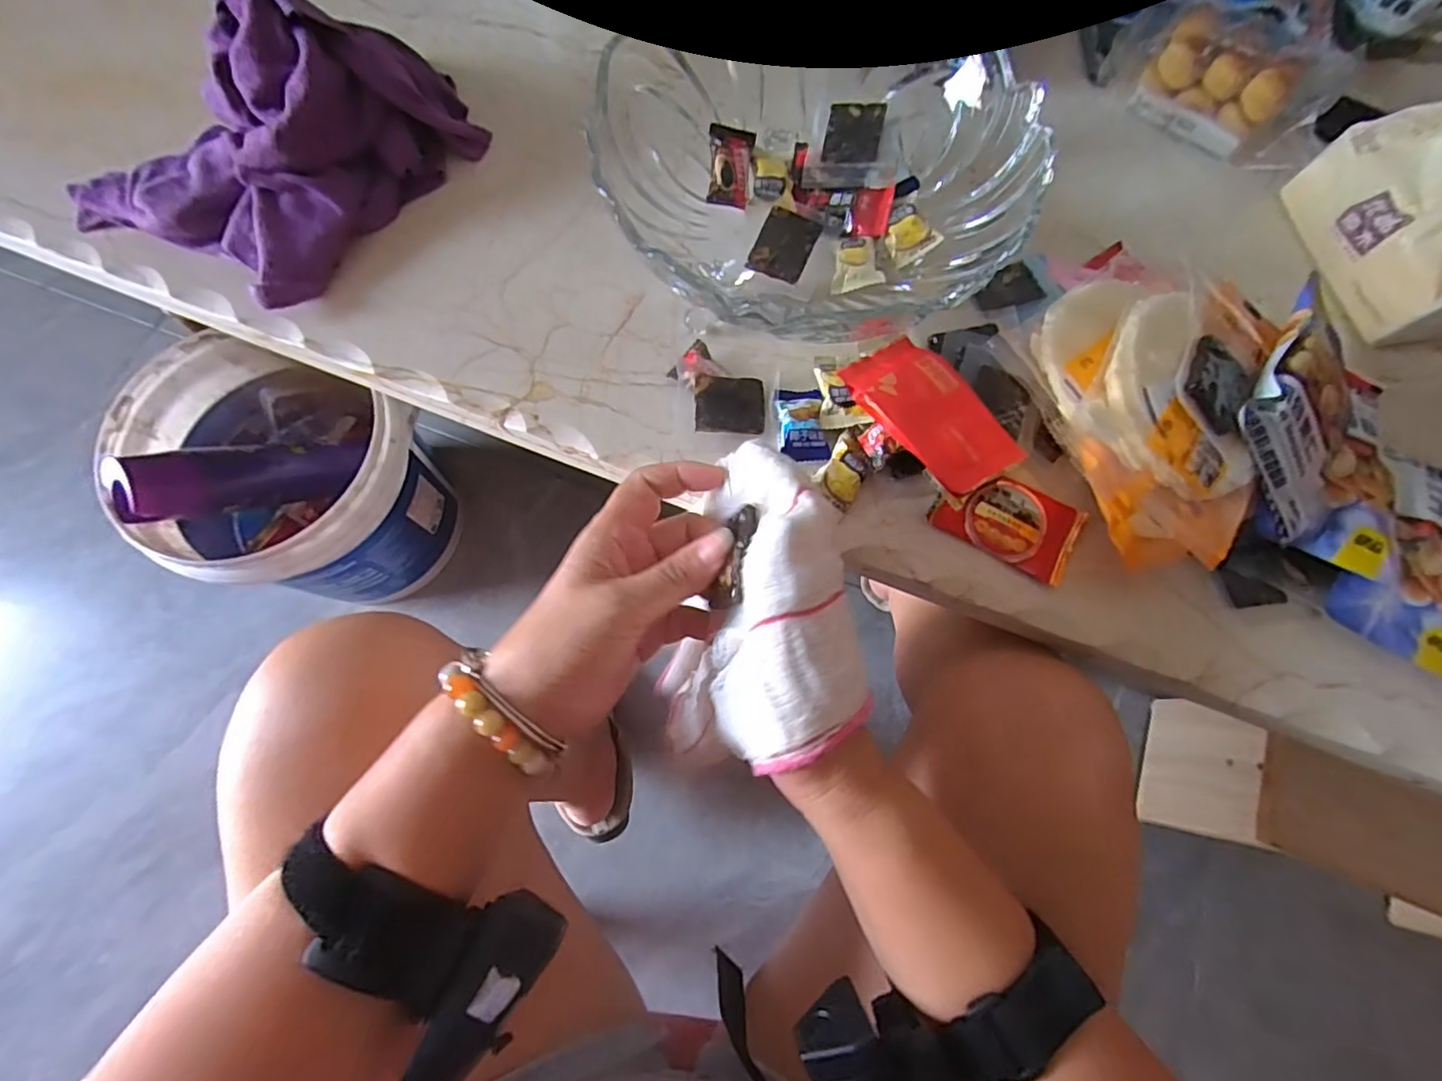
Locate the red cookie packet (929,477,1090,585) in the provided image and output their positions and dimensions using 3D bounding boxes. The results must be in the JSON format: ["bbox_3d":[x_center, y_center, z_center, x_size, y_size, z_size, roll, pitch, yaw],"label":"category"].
[{"bbox_3d":[0.166,-0.013,0.347,0.077,0.009,0.049,29,73,6],"label":"red cookie packet"}]

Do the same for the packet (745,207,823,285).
[{"bbox_3d":[0.037,-0.173,0.353,0.032,0.004,0.043,24,73,5],"label":"packet"}]

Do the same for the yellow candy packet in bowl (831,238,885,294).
[{"bbox_3d":[0.078,-0.162,0.354,0.028,0.006,0.035,-6,72,19],"label":"yellow candy packet in bowl"}]

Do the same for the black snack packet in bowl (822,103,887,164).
[{"bbox_3d":[0.080,-0.246,0.366,0.033,0.005,0.040,6,79,16],"label":"black snack packet in bowl"}]

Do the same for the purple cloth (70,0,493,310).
[{"bbox_3d":[-0.278,-0.257,0.371,0.159,0.077,0.217,37,74,9],"label":"purple cloth"}]

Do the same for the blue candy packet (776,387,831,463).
[{"bbox_3d":[0.048,-0.070,0.354,0.028,0.007,0.048,-4,73,-4],"label":"blue candy packet"}]

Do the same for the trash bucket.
[{"bbox_3d":[-0.466,-0.052,0.692,0.252,0.272,0.231,1,72,-2],"label":"trash bucket"}]

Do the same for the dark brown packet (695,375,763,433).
[{"bbox_3d":[0.006,-0.079,0.356,0.041,0.004,0.033,1,85,-15],"label":"dark brown packet"}]

